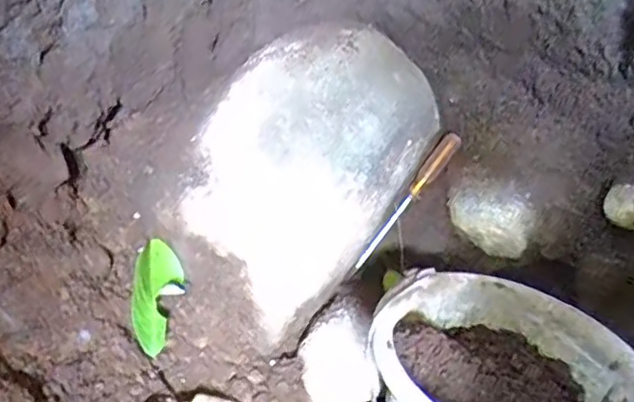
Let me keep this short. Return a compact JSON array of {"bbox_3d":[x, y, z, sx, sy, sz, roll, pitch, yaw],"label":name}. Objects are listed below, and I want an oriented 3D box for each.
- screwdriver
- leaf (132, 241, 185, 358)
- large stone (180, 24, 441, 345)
[{"bbox_3d":[0.106,0.000,0.702,0.019,0.016,0.191,35,85,33],"label":"screwdriver"},{"bbox_3d":[-0.166,0.094,0.620,0.052,0.028,0.129,22,51,-26],"label":"leaf"},{"bbox_3d":[-0.025,-0.031,0.694,0.222,0.358,0.140,30,3,20],"label":"large stone"}]

